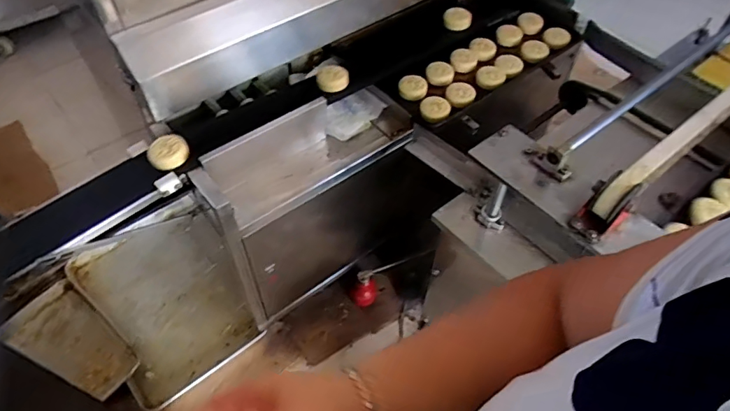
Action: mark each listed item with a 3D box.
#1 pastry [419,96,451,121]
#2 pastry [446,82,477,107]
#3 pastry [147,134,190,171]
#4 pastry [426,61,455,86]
[{"bbox_3d":[0.169,-0.232,1.199,0.073,0.021,0.078,0,57,-1],"label":"pastry"},{"bbox_3d":[0.239,-0.276,1.236,0.076,0.021,0.061,14,99,-12],"label":"pastry"},{"bbox_3d":[-0.389,-0.106,0.983,0.078,0.029,0.070,-27,61,-17],"label":"pastry"},{"bbox_3d":[0.196,-0.344,1.295,0.074,0.045,0.059,16,58,9],"label":"pastry"}]

